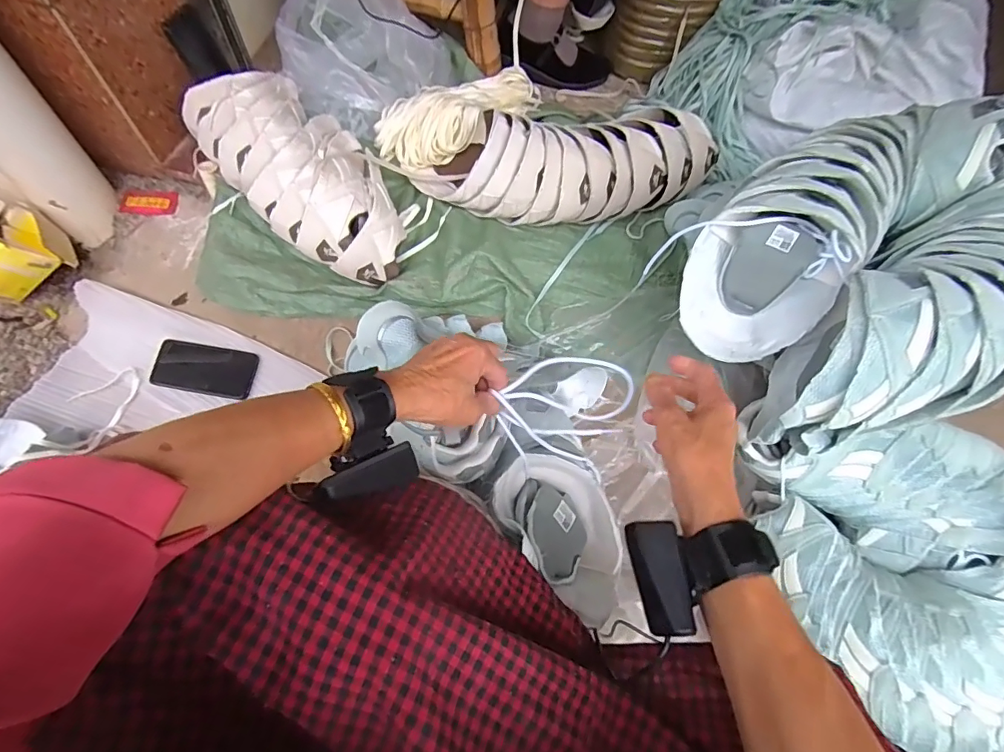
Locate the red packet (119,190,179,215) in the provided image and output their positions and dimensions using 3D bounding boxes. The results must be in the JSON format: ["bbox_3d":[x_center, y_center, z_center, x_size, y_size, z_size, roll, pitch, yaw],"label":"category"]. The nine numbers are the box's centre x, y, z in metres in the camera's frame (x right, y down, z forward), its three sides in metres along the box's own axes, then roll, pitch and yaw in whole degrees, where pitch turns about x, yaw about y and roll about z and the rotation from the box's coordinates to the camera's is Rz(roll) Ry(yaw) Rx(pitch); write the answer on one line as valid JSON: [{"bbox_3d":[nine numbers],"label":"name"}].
[{"bbox_3d":[-0.619,-0.306,0.845,0.092,0.009,0.041,3,87,-6],"label":"red packet"}]

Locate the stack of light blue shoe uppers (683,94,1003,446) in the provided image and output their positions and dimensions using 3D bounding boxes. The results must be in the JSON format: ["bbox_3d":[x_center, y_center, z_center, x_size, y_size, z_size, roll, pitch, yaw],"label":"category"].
[{"bbox_3d":[0.406,-0.112,0.553,0.333,0.192,0.336,-27,68,-16],"label":"stack of light blue shoe uppers"}]

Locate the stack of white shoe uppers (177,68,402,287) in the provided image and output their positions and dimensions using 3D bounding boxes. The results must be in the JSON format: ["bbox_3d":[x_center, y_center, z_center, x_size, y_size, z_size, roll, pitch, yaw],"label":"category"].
[{"bbox_3d":[-0.292,-0.315,0.732,0.197,0.100,0.392,-41,87,-21],"label":"stack of white shoe uppers"}]

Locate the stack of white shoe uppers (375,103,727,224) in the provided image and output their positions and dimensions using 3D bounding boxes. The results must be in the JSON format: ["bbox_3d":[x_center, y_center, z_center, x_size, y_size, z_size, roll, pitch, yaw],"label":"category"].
[{"bbox_3d":[0.084,-0.330,0.781,0.496,0.135,0.151,-2,63,-5],"label":"stack of white shoe uppers"}]

